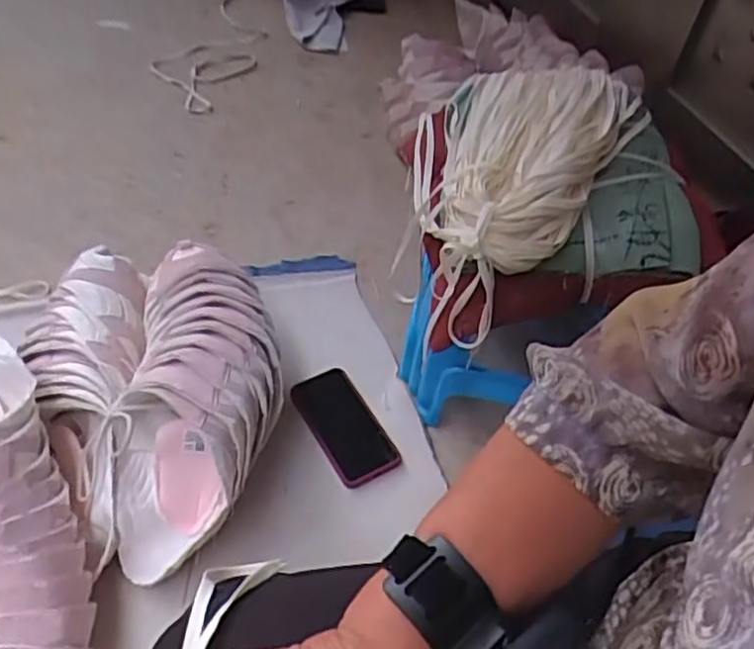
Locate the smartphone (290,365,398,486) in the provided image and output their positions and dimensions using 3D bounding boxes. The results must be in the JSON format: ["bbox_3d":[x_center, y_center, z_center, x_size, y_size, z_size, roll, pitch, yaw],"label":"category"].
[{"bbox_3d":[-0.043,0.126,0.909,0.088,0.013,0.166,-21,54,-21],"label":"smartphone"}]

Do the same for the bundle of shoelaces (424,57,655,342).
[{"bbox_3d":[0.162,-0.181,0.779,0.205,0.089,0.371,16,56,20],"label":"bundle of shoelaces"}]

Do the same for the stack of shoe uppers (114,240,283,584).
[{"bbox_3d":[-0.203,0.087,0.831,0.172,0.164,0.381,1,48,-7],"label":"stack of shoe uppers"}]

